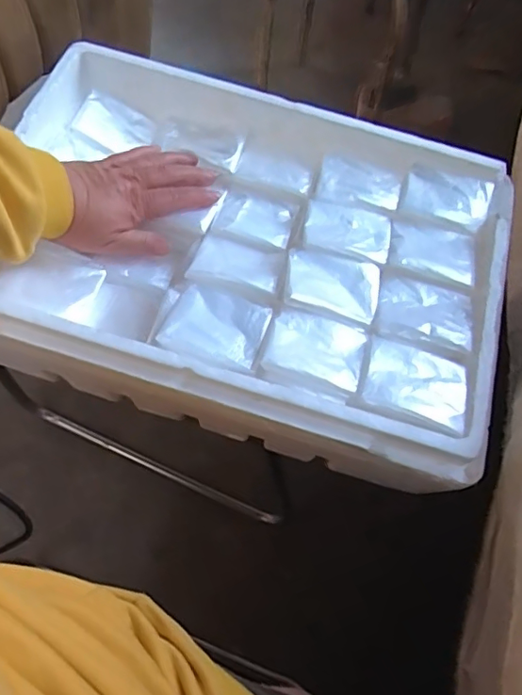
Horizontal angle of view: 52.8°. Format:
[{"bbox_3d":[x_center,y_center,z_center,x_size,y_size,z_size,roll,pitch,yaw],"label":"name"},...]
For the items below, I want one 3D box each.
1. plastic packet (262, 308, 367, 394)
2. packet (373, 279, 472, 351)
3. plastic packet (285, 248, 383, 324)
[{"bbox_3d":[0.045,-0.001,0.424,0.077,0.019,0.060,14,66,3],"label":"plastic packet"},{"bbox_3d":[0.142,-0.031,0.455,0.078,0.019,0.063,14,66,3],"label":"packet"},{"bbox_3d":[0.063,-0.056,0.457,0.081,0.020,0.063,10,66,2],"label":"plastic packet"}]

